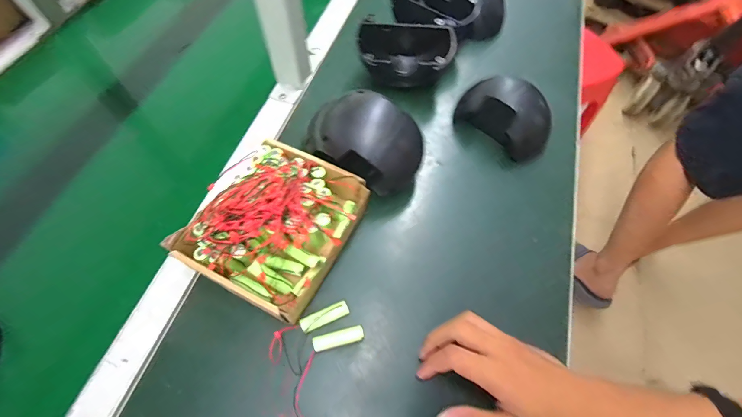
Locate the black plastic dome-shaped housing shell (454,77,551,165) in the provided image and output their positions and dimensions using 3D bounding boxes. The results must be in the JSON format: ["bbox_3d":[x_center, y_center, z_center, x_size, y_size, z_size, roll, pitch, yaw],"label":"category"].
[{"bbox_3d":[0.180,-0.122,0.469,0.123,0.071,0.079,35,66,16],"label":"black plastic dome-shaped housing shell"}]

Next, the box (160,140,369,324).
[{"bbox_3d":[-0.106,0.011,0.370,0.156,0.071,0.167,25,64,11],"label":"box"}]

